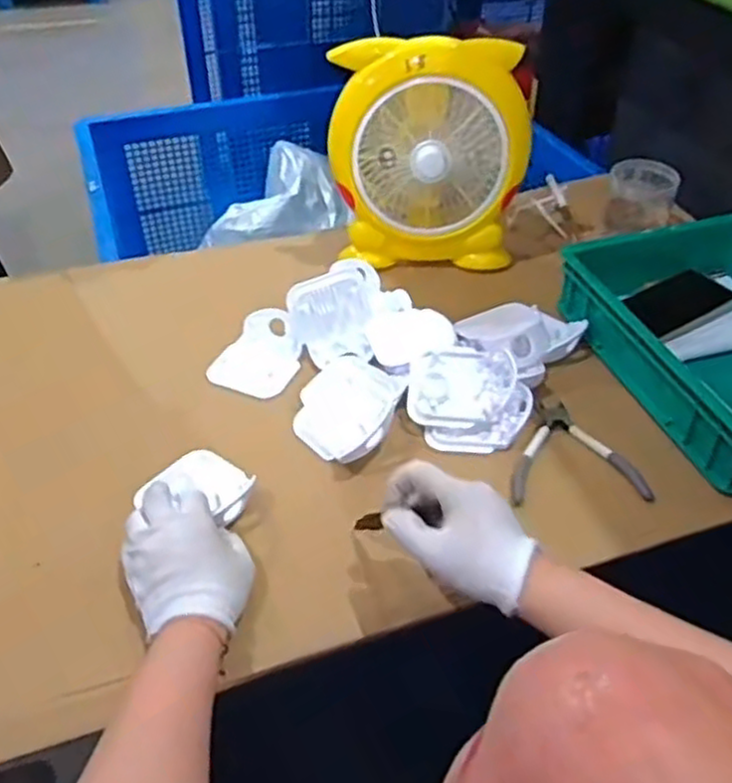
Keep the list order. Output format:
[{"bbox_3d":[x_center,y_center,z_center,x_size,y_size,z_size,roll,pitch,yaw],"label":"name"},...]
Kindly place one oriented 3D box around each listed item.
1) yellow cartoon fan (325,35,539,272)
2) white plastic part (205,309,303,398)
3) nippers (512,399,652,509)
[{"bbox_3d":[0.075,-0.284,0.903,0.232,0.257,0.096,1,42,0],"label":"yellow cartoon fan"},{"bbox_3d":[-0.116,-0.045,0.830,0.087,0.031,0.115,16,45,17],"label":"white plastic part"},{"bbox_3d":[0.201,0.057,0.724,0.124,0.022,0.131,2,42,2],"label":"nippers"}]

